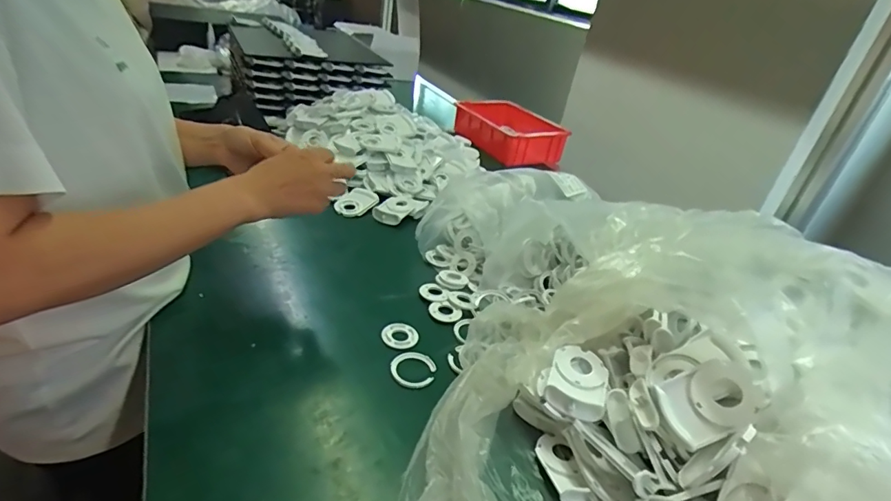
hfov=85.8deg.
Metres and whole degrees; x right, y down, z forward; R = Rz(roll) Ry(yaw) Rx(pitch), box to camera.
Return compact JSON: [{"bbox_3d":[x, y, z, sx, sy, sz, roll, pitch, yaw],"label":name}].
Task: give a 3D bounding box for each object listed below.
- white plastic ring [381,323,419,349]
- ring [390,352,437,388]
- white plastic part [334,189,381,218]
[{"bbox_3d":[-0.056,0.106,0.597,0.044,0.006,0.041,8,29,-4],"label":"white plastic ring"},{"bbox_3d":[-0.038,0.137,0.553,0.051,0.008,0.051,8,29,-4],"label":"ring"},{"bbox_3d":[-0.164,-0.084,0.888,0.052,0.025,0.078,18,34,18],"label":"white plastic part"}]

